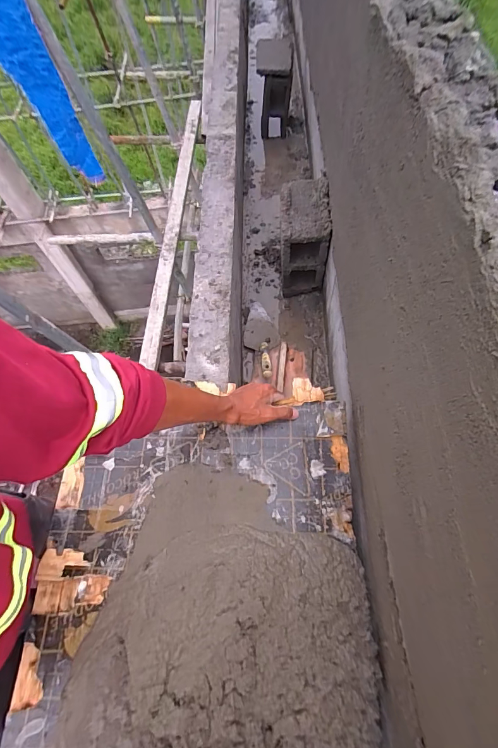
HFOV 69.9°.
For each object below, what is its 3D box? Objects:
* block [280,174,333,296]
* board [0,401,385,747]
[{"bbox_3d":[0.155,-0.381,1.054,0.130,0.304,0.181,-1,64,4],"label":"block"},{"bbox_3d":[-0.069,0.416,0.478,0.495,0.068,0.744,-3,64,0],"label":"board"}]

